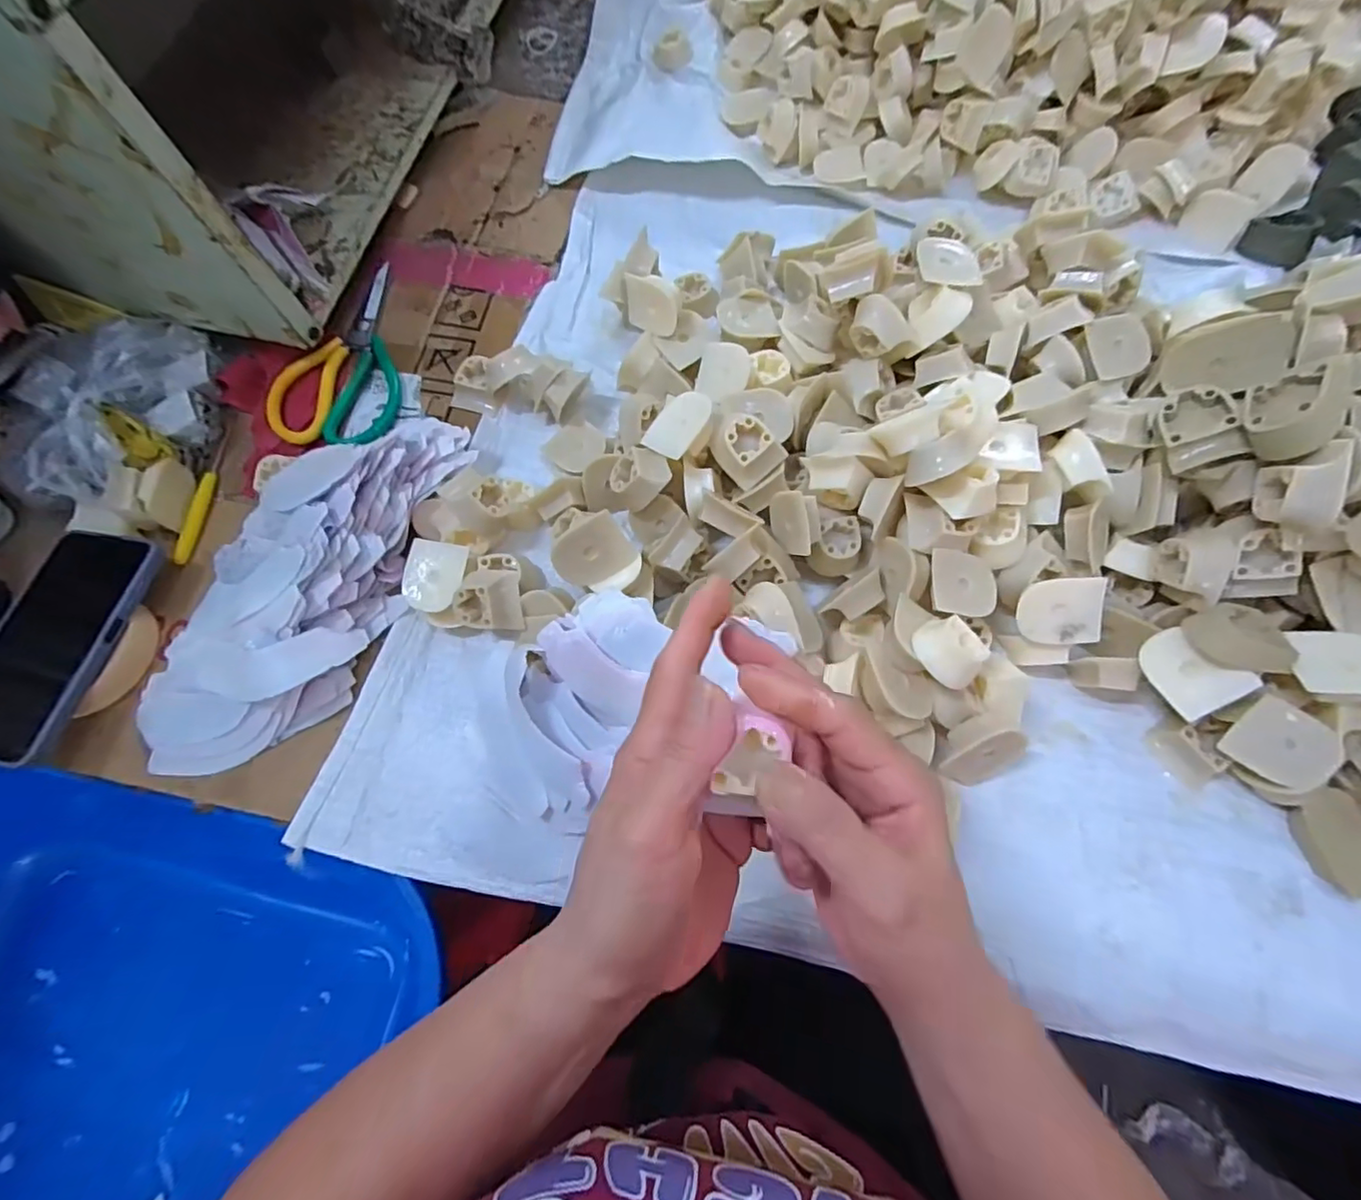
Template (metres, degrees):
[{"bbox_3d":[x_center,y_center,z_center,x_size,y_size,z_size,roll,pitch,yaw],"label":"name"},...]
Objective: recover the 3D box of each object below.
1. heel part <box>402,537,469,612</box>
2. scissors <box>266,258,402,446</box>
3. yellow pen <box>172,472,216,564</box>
[{"bbox_3d":[-0.173,-0.018,0.408,0.041,0.012,0.048,11,70,7],"label":"heel part"},{"bbox_3d":[-0.291,-0.217,0.511,0.097,0.021,0.185,-2,69,2],"label":"scissors"},{"bbox_3d":[-0.389,-0.066,0.468,0.007,0.012,0.083,-1,69,2],"label":"yellow pen"}]

